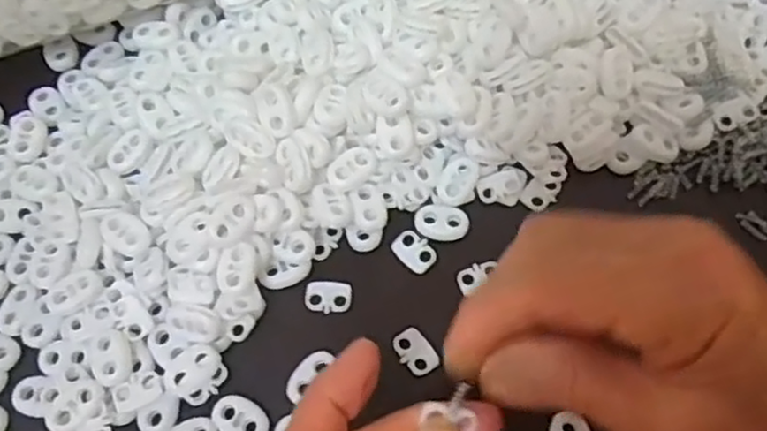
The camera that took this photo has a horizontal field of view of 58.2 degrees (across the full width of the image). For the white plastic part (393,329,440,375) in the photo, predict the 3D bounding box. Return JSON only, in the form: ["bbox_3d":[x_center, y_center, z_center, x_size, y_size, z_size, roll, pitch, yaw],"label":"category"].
[{"bbox_3d":[0.013,0.053,0.270,0.013,0.004,0.019,-32,68,-12],"label":"white plastic part"}]

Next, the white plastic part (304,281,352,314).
[{"bbox_3d":[-0.023,0.033,0.282,0.019,0.004,0.013,1,65,3],"label":"white plastic part"}]

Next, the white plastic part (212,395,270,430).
[{"bbox_3d":[-0.054,0.076,0.258,0.023,0.004,0.015,25,69,13],"label":"white plastic part"}]

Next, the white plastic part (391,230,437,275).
[{"bbox_3d":[0.013,0.015,0.289,0.013,0.004,0.019,-40,70,-15],"label":"white plastic part"}]

